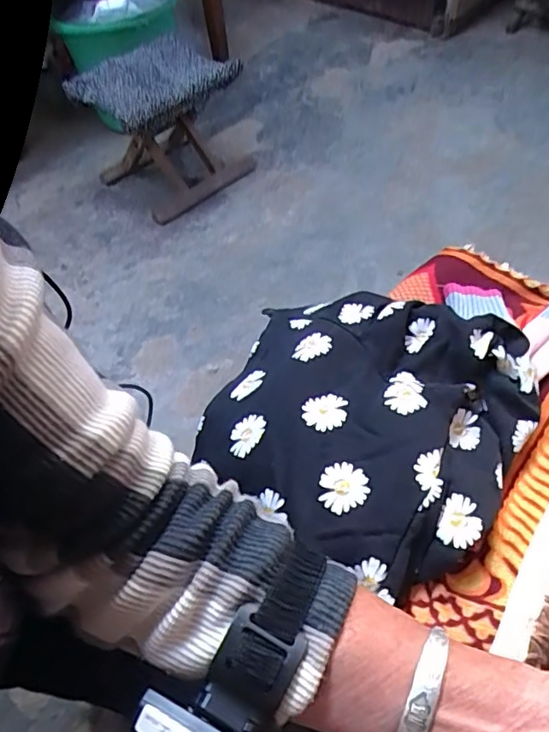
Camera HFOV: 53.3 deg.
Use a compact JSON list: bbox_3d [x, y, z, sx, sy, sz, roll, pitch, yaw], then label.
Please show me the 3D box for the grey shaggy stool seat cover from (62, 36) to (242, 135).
[{"bbox_3d":[-0.261,-0.610,1.175,0.278,0.056,0.286,30,62,19],"label":"grey shaggy stool seat cover"}]

